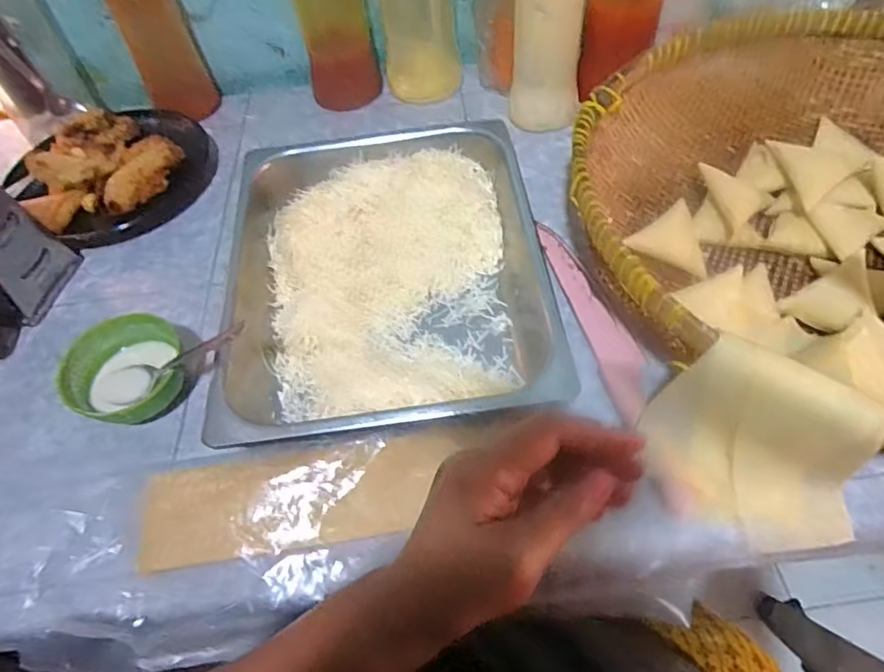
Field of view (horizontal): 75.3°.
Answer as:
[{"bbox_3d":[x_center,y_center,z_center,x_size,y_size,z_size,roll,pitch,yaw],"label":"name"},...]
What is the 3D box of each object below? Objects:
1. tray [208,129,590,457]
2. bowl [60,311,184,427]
[{"bbox_3d":[-0.044,-0.053,0.494,0.263,0.056,0.309,-6,54,1],"label":"tray"},{"bbox_3d":[-0.255,0.029,0.467,0.084,0.043,0.088,-3,54,4],"label":"bowl"}]

